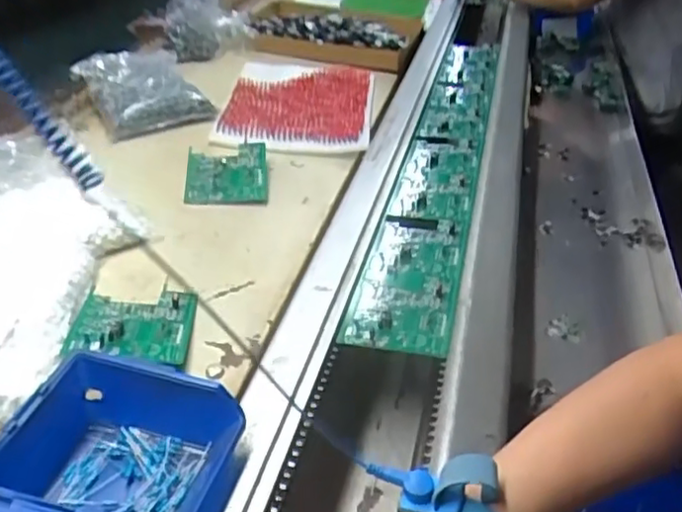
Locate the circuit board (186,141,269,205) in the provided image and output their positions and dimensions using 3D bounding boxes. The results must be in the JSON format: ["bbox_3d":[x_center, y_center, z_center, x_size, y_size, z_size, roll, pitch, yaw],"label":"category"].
[{"bbox_3d":[-0.138,-0.105,0.796,0.094,0.014,0.116,-1,48,-7],"label":"circuit board"}]

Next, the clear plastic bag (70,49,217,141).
[{"bbox_3d":[-0.291,-0.251,0.975,0.166,0.064,0.193,-21,39,-27],"label":"clear plastic bag"}]

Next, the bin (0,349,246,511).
[{"bbox_3d":[-0.143,0.128,0.426,0.136,0.057,0.121,9,35,14],"label":"bin"}]

